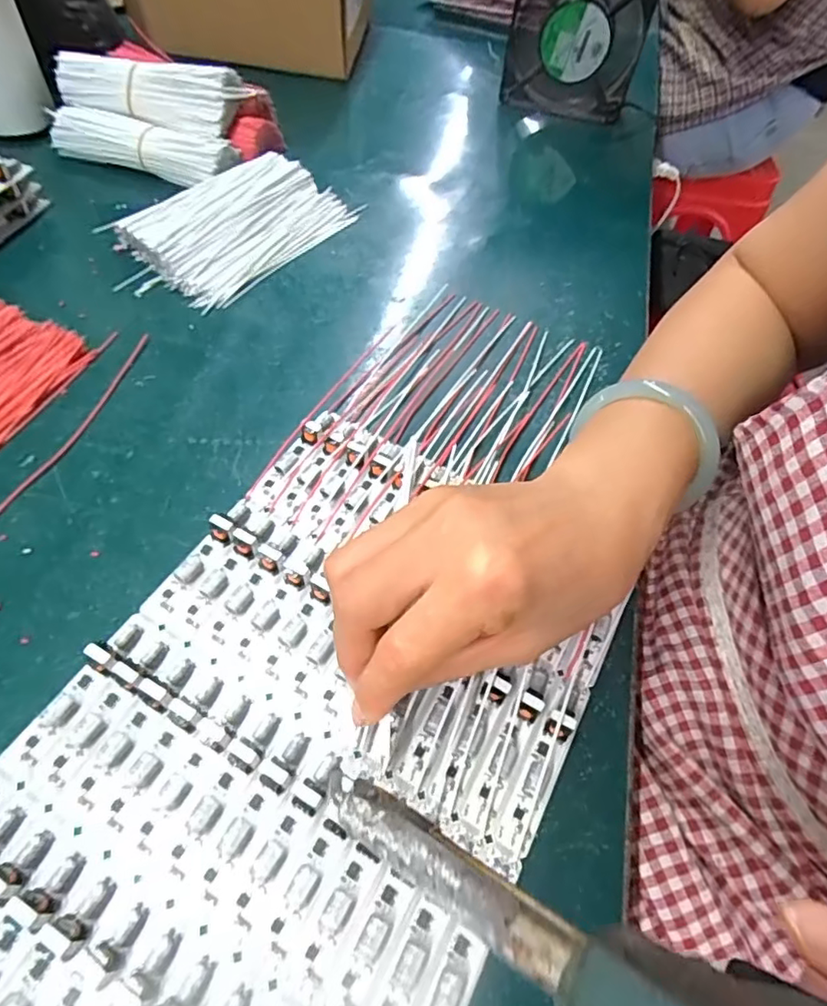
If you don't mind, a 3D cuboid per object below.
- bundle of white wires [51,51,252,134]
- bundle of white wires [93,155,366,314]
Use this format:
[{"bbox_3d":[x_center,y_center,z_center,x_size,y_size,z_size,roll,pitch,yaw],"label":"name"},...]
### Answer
[{"bbox_3d":[-0.212,-0.326,0.458,0.155,0.045,0.034,17,55,5],"label":"bundle of white wires"},{"bbox_3d":[-0.126,-0.202,0.423,0.169,0.029,0.099,-36,66,-25],"label":"bundle of white wires"}]

